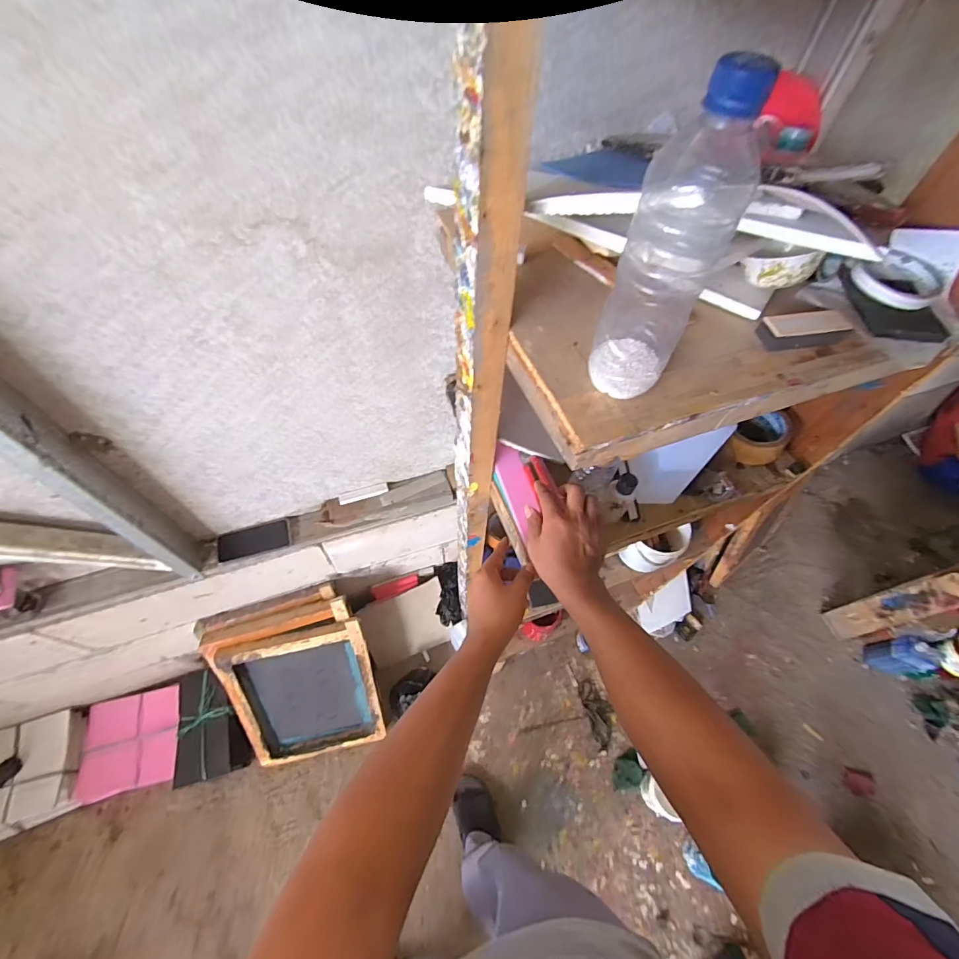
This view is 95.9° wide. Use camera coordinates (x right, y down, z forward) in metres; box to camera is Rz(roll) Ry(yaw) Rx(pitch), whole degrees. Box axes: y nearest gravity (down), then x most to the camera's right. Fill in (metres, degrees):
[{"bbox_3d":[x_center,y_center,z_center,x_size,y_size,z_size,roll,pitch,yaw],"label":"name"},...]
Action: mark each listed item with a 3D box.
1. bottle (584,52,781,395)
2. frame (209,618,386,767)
[{"bbox_3d":[0.136,-0.155,0.315,0.064,0.213,0.056,31,62,16],"label":"bottle"},{"bbox_3d":[-0.490,0.627,1.246,0.381,0.490,0.050,-12,26,-10],"label":"frame"}]

